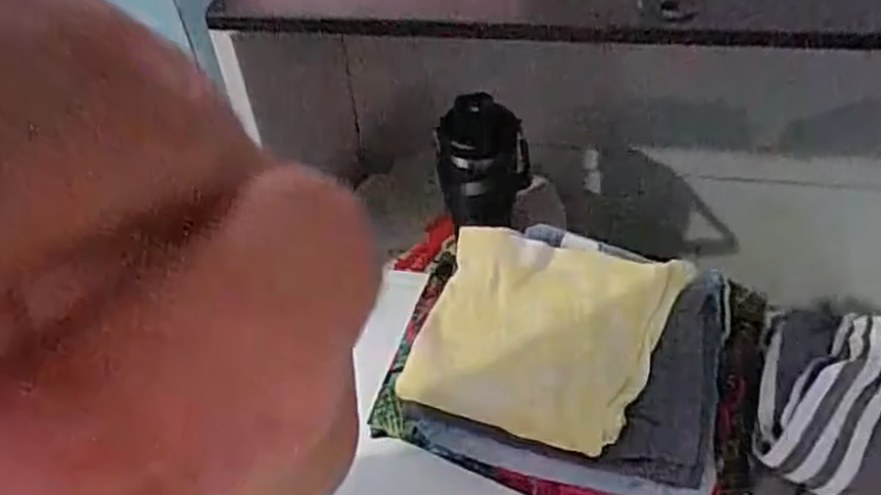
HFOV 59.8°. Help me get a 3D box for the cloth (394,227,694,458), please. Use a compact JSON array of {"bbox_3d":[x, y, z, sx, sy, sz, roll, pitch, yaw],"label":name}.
[{"bbox_3d":[0.077,0.058,0.585,0.173,0.033,0.170,15,51,19],"label":"cloth"}]

